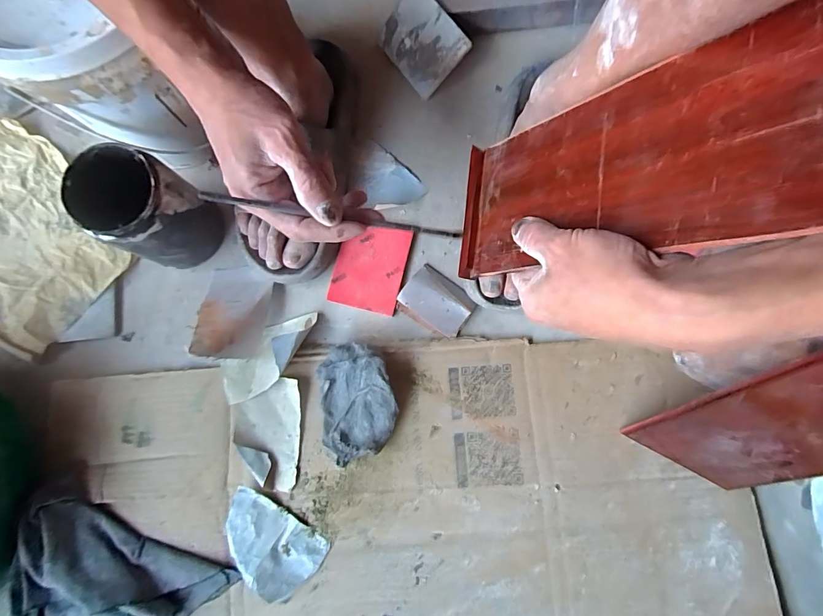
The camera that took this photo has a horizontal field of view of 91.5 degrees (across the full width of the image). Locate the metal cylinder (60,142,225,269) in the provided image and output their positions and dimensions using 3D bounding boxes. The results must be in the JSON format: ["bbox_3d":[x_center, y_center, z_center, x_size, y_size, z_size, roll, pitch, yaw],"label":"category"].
[{"bbox_3d":[-0.255,-0.092,0.389,0.086,0.117,0.083,23,81,5],"label":"metal cylinder"}]

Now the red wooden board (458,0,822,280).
[{"bbox_3d":[0.124,-0.086,0.243,0.008,0.254,0.110,11,82,-33],"label":"red wooden board"}]

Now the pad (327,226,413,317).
[{"bbox_3d":[-0.045,-0.044,0.437,0.073,0.009,0.093,13,81,4],"label":"pad"}]

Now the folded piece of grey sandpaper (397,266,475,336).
[{"bbox_3d":[0.027,-0.007,0.427,0.071,0.007,0.058,33,82,7],"label":"folded piece of grey sandpaper"}]

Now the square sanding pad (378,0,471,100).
[{"bbox_3d":[0.011,-0.304,0.456,0.074,0.004,0.098,-41,84,30],"label":"square sanding pad"}]

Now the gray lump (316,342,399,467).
[{"bbox_3d":[-0.055,0.092,0.400,0.074,0.028,0.109,-8,80,0],"label":"gray lump"}]

